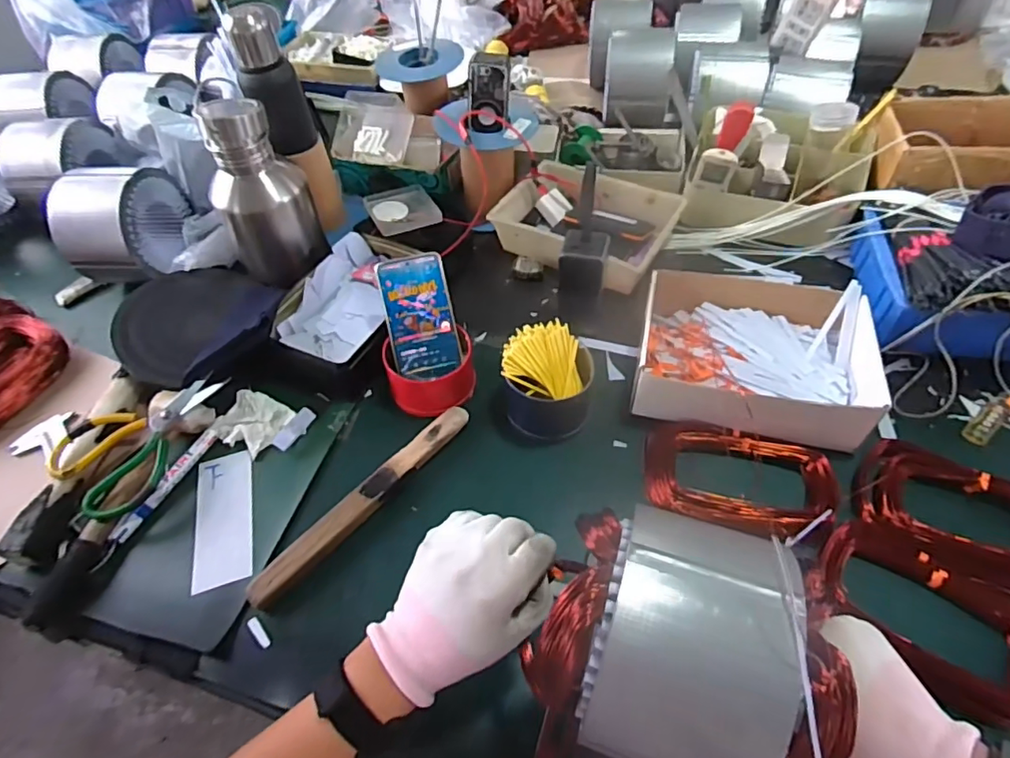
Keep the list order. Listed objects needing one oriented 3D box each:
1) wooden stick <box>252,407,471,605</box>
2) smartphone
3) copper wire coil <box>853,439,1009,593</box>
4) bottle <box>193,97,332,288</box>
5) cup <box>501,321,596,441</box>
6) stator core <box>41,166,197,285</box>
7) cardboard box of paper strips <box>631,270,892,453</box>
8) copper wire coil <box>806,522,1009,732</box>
[{"bbox_3d":[-0.140,0.120,0.565,0.031,0.012,0.274,43,63,10],"label":"wooden stick"},{"bbox_3d":[-0.098,-0.072,0.641,0.076,0.013,0.142,-12,93,-6],"label":"smartphone"},{"bbox_3d":[0.441,0.129,0.521,0.182,0.026,0.118,18,56,17],"label":"copper wire coil"},{"bbox_3d":[-0.312,-0.238,0.709,0.105,0.215,0.095,9,54,11],"label":"bottle"},{"bbox_3d":[0.049,0.001,0.623,0.094,0.091,0.092,-2,53,3],"label":"cup"},{"bbox_3d":[-0.539,-0.218,0.792,0.134,0.153,0.148,4,53,8],"label":"stator core"},{"bbox_3d":[0.282,-0.034,0.631,0.243,0.064,0.201,11,55,13],"label":"cardboard box of paper strips"},{"bbox_3d":[0.364,0.201,0.475,0.177,0.024,0.114,28,60,23],"label":"copper wire coil"}]

